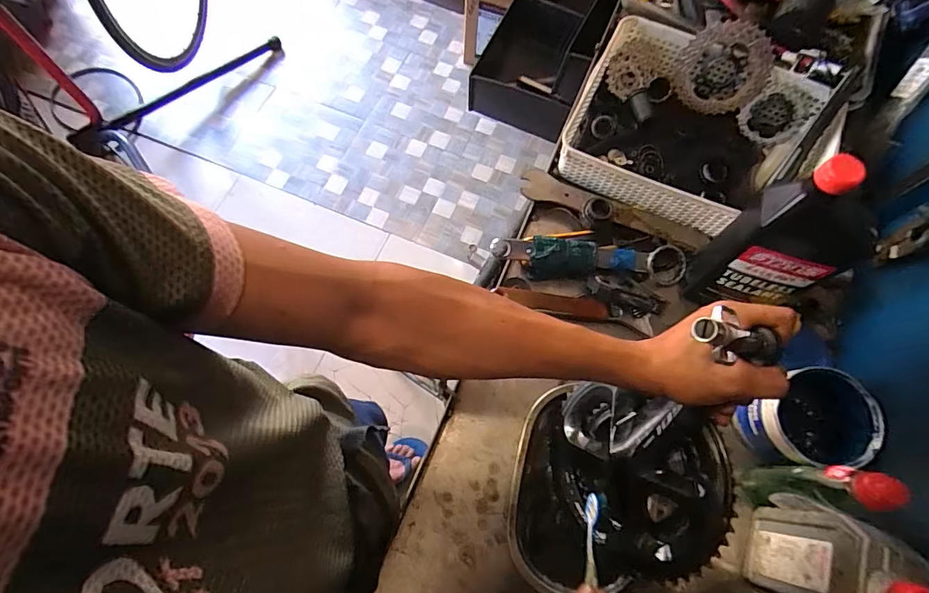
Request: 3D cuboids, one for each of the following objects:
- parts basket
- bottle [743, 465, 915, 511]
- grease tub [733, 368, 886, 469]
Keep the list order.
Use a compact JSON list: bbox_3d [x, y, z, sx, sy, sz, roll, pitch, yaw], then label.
[{"bbox_3d":[0.310,-0.238,0.628,0.295,0.104,0.270,28,71,8],"label":"parts basket"},{"bbox_3d":[0.353,0.191,0.450,0.061,0.162,0.041,1,70,-1],"label":"bottle"},{"bbox_3d":[0.376,0.131,0.500,0.117,0.088,0.093,-4,70,-3],"label":"grease tub"}]

